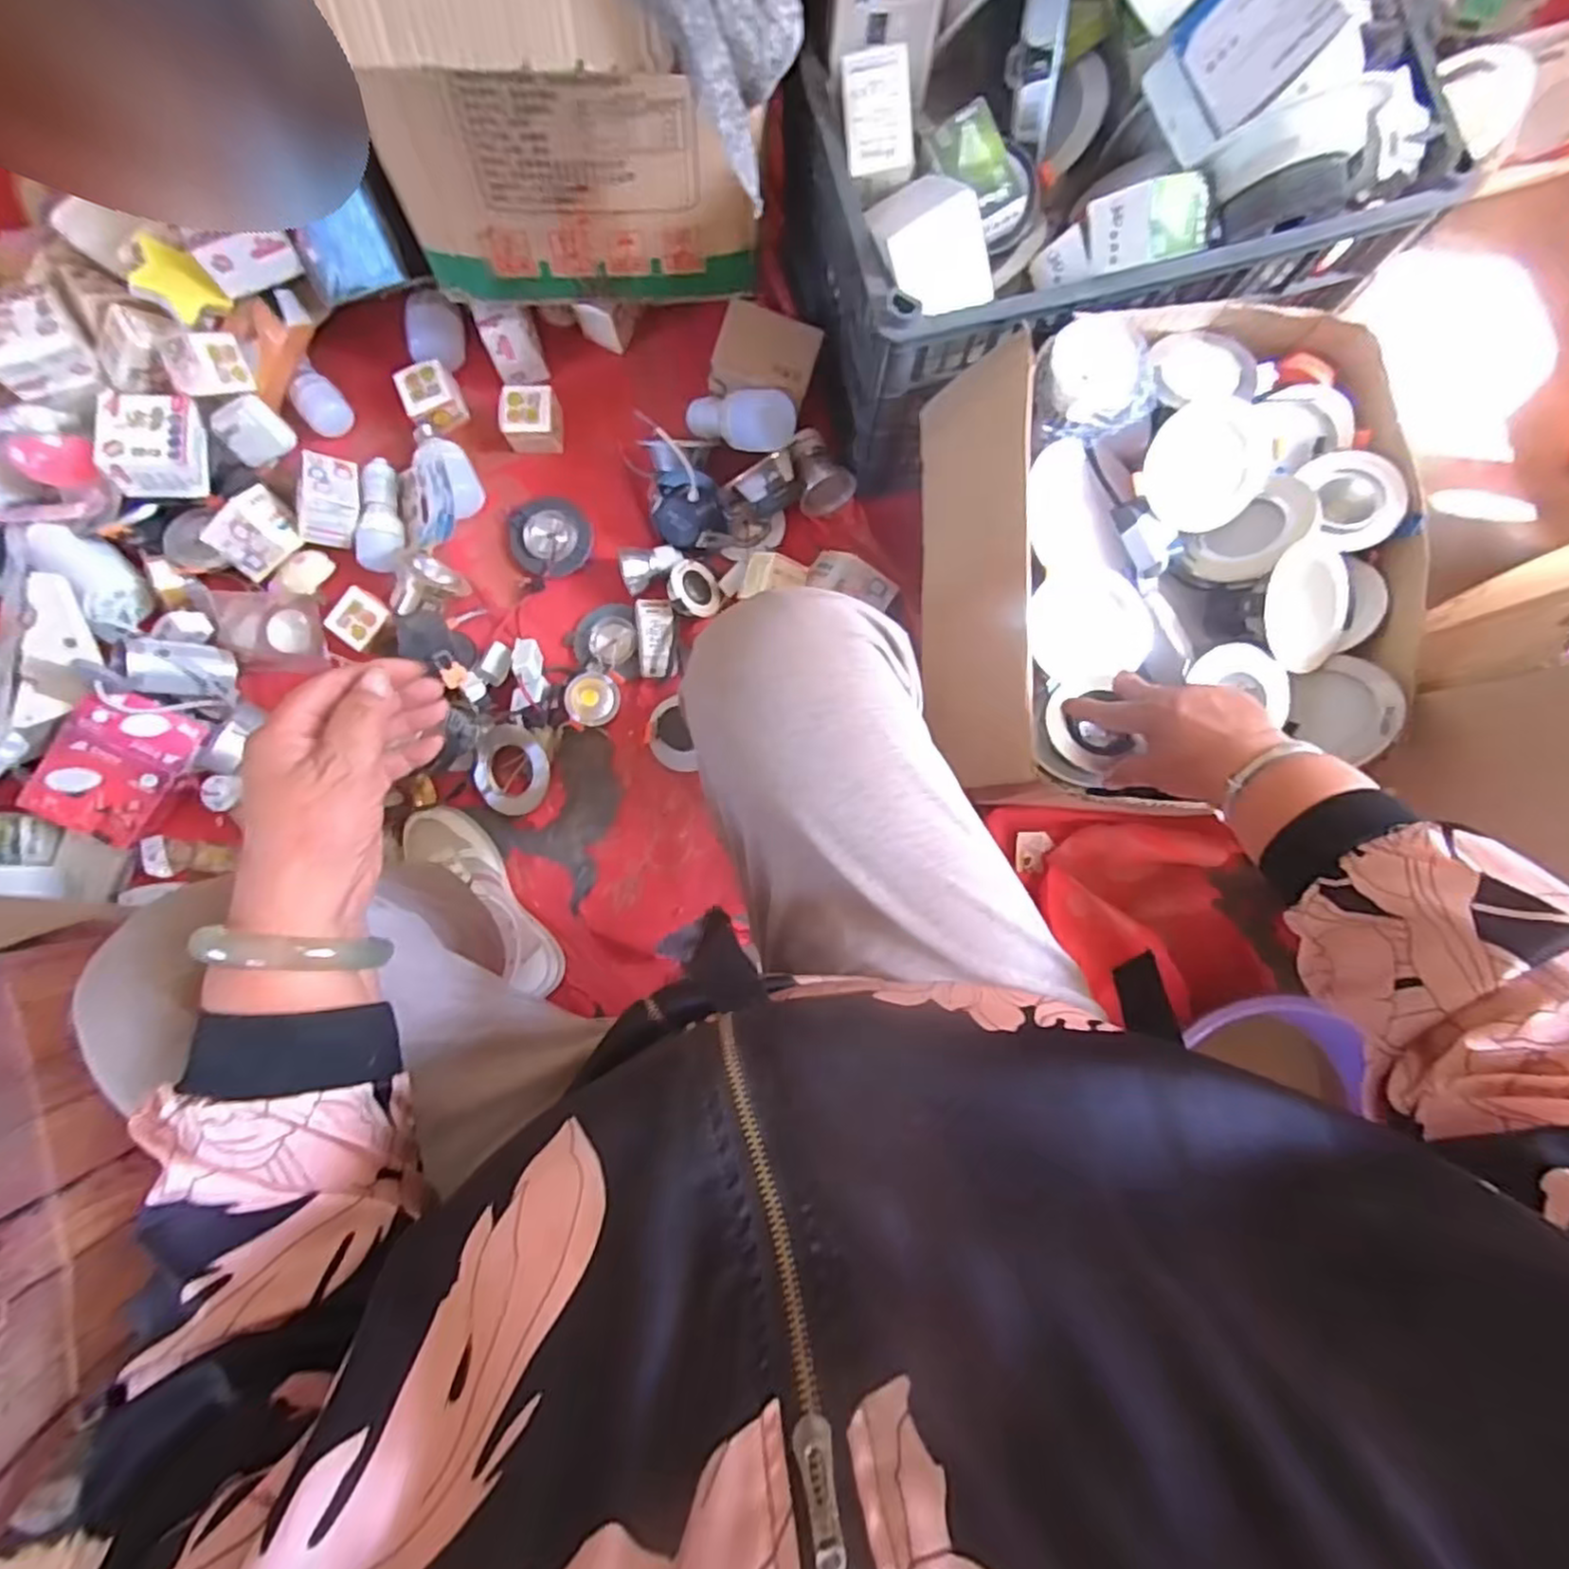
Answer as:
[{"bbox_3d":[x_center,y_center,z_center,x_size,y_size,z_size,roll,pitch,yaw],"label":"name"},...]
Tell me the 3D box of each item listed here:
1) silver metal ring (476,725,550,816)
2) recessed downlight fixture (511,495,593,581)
[{"bbox_3d":[-0.294,-0.012,0.774,0.086,0.024,0.095,14,102,20],"label":"silver metal ring"},{"bbox_3d":[-0.271,-0.284,0.811,0.096,0.018,0.085,34,88,2],"label":"recessed downlight fixture"}]

